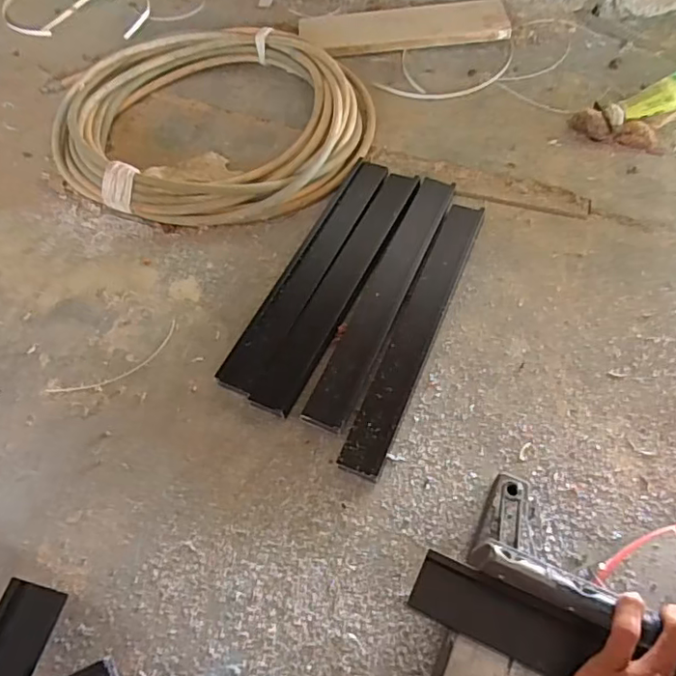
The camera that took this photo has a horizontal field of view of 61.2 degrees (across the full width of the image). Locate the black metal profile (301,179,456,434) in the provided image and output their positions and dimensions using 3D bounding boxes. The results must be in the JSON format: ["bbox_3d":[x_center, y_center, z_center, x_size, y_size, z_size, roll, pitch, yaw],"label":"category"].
[{"bbox_3d":[0.061,-0.057,0.693,0.048,0.019,0.384,20,62,14],"label":"black metal profile"}]

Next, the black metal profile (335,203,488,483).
[{"bbox_3d":[0.094,-0.015,0.667,0.049,0.019,0.383,19,61,14],"label":"black metal profile"}]

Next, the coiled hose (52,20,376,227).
[{"bbox_3d":[-0.195,-0.337,0.871,0.475,0.054,0.412,33,65,20],"label":"coiled hose"}]

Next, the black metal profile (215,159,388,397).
[{"bbox_3d":[-0.034,-0.096,0.731,0.052,0.015,0.393,22,62,15],"label":"black metal profile"}]

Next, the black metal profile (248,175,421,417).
[{"bbox_3d":[0.008,-0.071,0.709,0.050,0.017,0.380,22,62,16],"label":"black metal profile"}]

